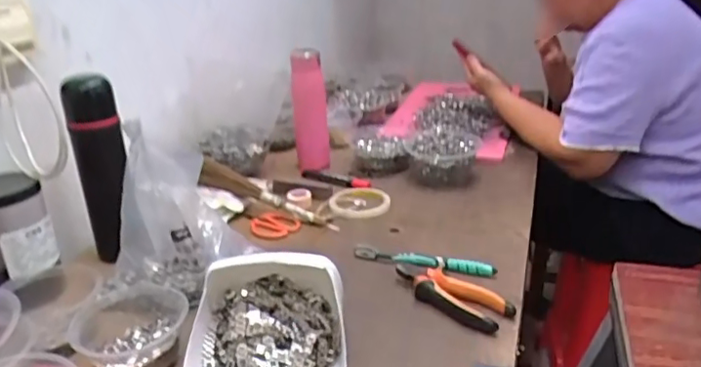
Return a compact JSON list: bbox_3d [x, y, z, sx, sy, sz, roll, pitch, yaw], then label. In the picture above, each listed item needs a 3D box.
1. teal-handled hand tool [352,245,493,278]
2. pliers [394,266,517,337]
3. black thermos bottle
[{"bbox_3d":[0.094,0.098,0.764,0.184,0.014,0.023,6,24,16],"label":"teal-handled hand tool"},{"bbox_3d":[0.114,0.124,0.683,0.148,0.021,0.055,20,31,40],"label":"pliers"},{"bbox_3d":[-0.328,-0.018,0.777,0.063,0.235,0.055,-10,25,-21],"label":"black thermos bottle"}]

